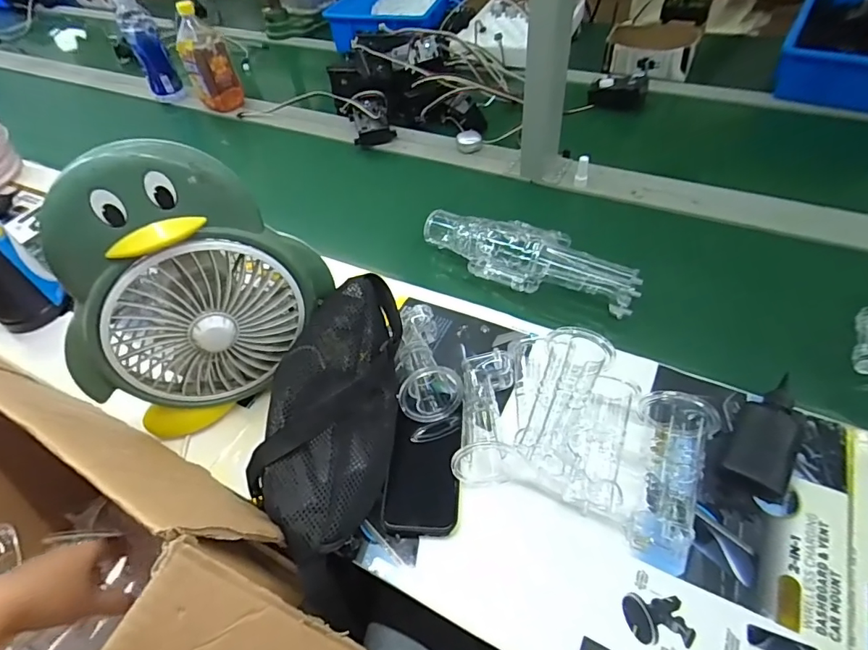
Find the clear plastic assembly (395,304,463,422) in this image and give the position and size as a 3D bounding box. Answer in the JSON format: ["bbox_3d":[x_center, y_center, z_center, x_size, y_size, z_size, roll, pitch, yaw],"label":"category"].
[{"bbox_3d":[-0.011,0.034,0.550,0.066,0.061,0.159,-10,50,-2],"label":"clear plastic assembly"}]

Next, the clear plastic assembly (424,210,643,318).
[{"bbox_3d":[0.123,-0.089,0.662,0.298,0.061,0.121,29,59,26],"label":"clear plastic assembly"}]

